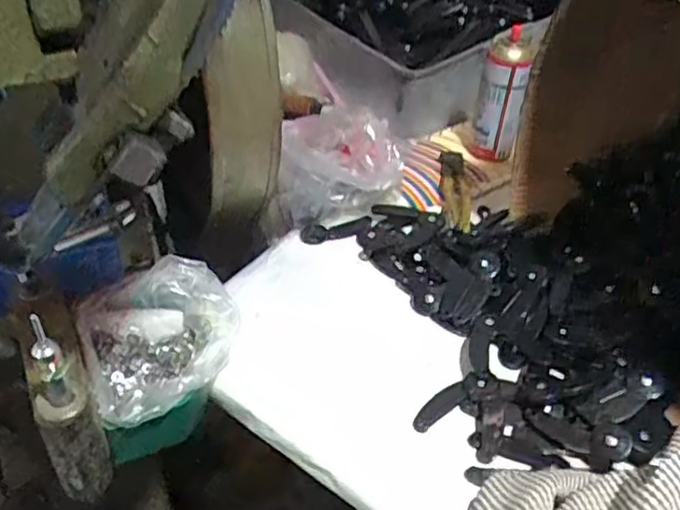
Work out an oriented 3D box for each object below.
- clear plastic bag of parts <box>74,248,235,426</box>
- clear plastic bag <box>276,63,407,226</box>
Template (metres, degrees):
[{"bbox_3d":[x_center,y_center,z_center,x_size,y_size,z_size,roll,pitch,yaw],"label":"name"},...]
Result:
[{"bbox_3d":[-0.157,0.075,0.597,0.147,0.060,0.126,-31,52,-32],"label":"clear plastic bag of parts"},{"bbox_3d":[0.002,-0.106,0.781,0.136,0.155,0.075,10,42,8],"label":"clear plastic bag"}]

